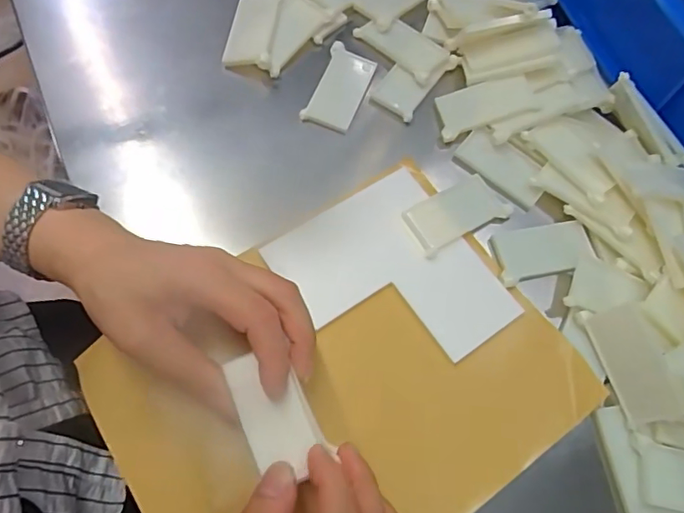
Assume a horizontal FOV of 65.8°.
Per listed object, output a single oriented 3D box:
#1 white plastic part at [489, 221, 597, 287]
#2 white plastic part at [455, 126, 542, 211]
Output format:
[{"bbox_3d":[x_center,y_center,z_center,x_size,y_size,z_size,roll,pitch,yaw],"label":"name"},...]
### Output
[{"bbox_3d":[0.142,-0.003,0.372,0.070,0.009,0.038,-8,70,-9],"label":"white plastic part"},{"bbox_3d":[0.122,-0.068,0.401,0.069,0.011,0.036,39,72,13],"label":"white plastic part"}]

